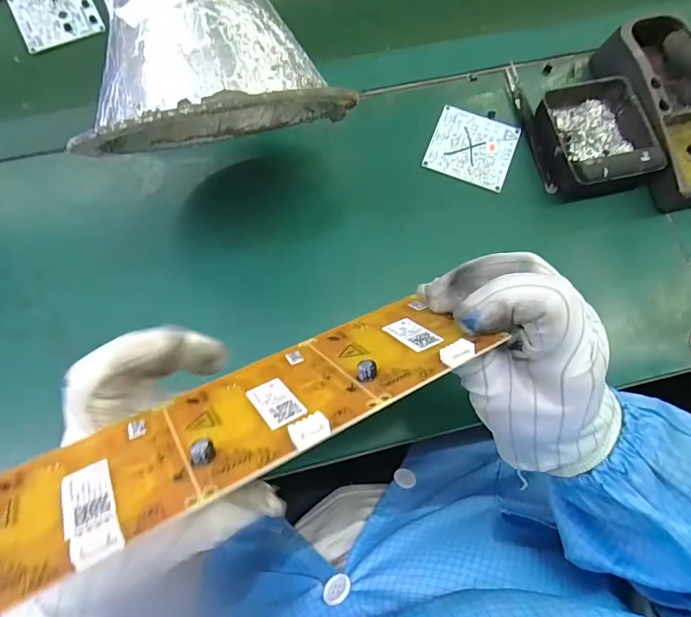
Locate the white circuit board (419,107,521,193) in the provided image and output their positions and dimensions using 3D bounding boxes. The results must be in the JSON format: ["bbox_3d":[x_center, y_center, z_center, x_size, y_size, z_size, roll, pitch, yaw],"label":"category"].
[{"bbox_3d":[0.111,-0.142,0.398,0.070,0.004,0.069,21,73,5],"label":"white circuit board"}]

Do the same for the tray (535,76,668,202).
[{"bbox_3d":[0.211,-0.143,0.385,0.085,0.035,0.101,-11,73,-6],"label":"tray"}]

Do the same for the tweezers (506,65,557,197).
[{"bbox_3d":[0.163,-0.162,0.403,0.009,0.011,0.129,-10,73,-5],"label":"tweezers"}]

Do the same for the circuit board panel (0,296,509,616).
[{"bbox_3d":[-0.035,0.038,0.181,0.198,0.007,0.065,-23,29,-24],"label":"circuit board panel"}]

